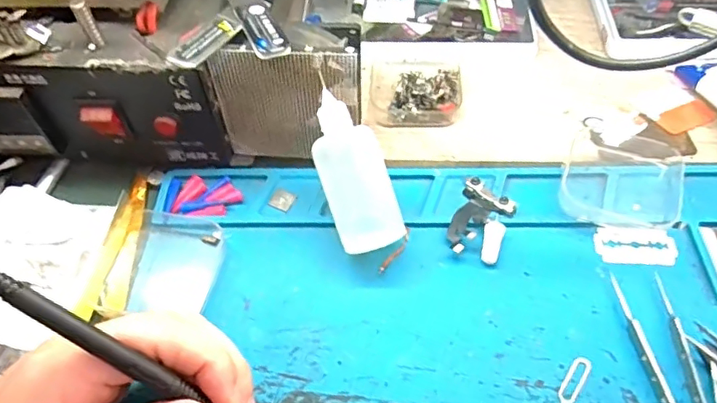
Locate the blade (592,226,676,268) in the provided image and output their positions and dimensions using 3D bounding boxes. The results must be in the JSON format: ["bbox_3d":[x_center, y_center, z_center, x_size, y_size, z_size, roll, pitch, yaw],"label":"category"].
[{"bbox_3d":[0.155,0.025,0.298,0.043,0.004,0.022,4,61,5],"label":"blade"}]

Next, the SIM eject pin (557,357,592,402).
[{"bbox_3d":[0.102,0.088,0.254,0.009,0.004,0.033,30,62,21],"label":"SIM eject pin"}]

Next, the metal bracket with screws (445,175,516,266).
[{"bbox_3d":[0.071,0.010,0.308,0.031,0.007,0.051,18,58,14],"label":"metal bracket with screws"}]

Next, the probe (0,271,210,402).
[{"bbox_3d":[-0.075,0.063,0.194,0.006,0.132,0.007,-15,39,50],"label":"probe"}]

